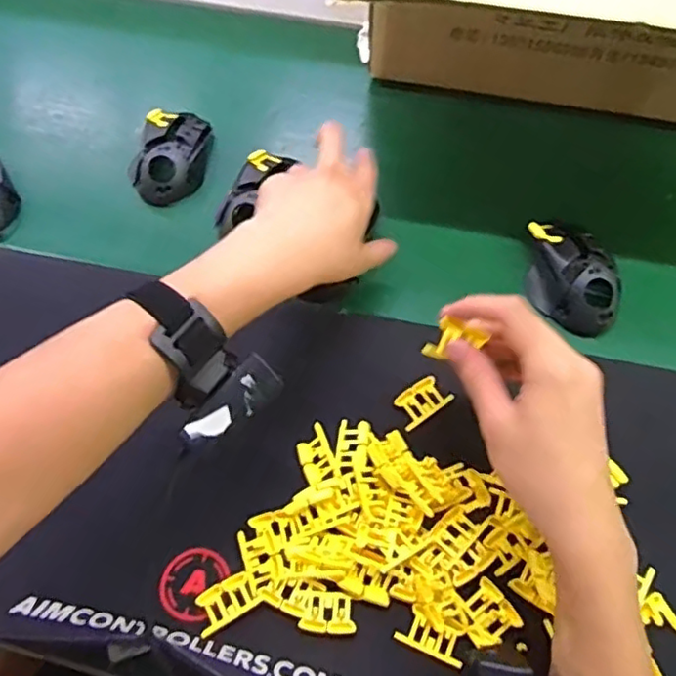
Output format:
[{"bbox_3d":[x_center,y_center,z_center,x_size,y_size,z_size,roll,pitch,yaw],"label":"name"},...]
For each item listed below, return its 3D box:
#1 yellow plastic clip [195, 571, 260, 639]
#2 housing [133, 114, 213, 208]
[{"bbox_3d":[-0.073,0.175,0.413,0.041,0.005,0.026,-23,62,-13],"label":"yellow plastic clip"},{"bbox_3d":[-0.166,-0.183,0.627,0.073,0.044,0.106,4,59,2],"label":"housing"}]

